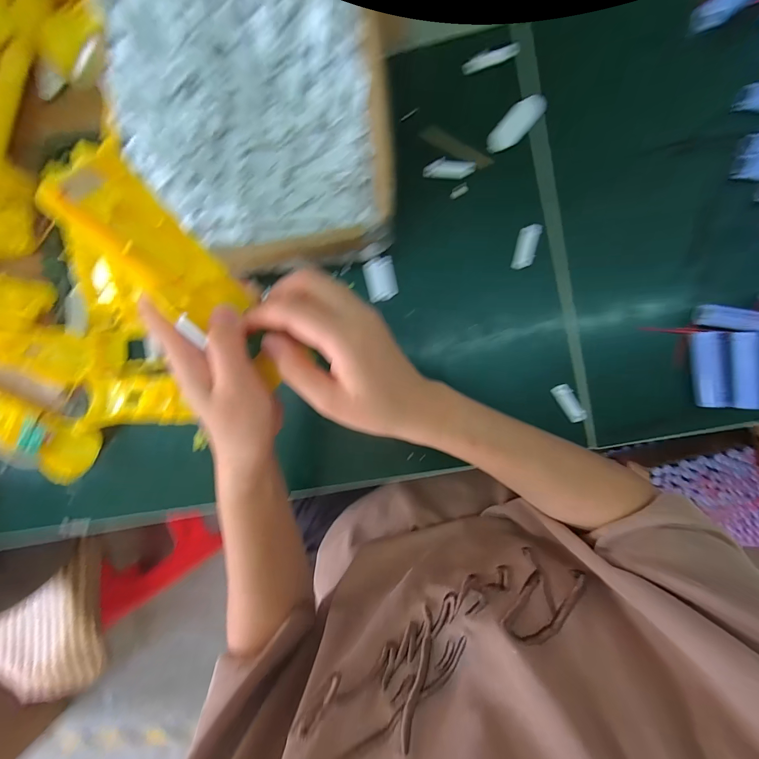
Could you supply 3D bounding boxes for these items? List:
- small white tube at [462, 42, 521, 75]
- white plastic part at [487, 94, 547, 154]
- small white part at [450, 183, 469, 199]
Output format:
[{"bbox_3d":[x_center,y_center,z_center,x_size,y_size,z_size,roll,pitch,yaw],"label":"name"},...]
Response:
[{"bbox_3d":[0.102,-0.295,0.325,0.051,0.007,0.011,-14,92,5],"label":"small white tube"},{"bbox_3d":[0.123,-0.231,0.321,0.024,0.008,0.058,45,95,1],"label":"white plastic part"},{"bbox_3d":[0.074,-0.176,0.330,0.017,0.005,0.009,-23,91,5],"label":"small white part"}]

